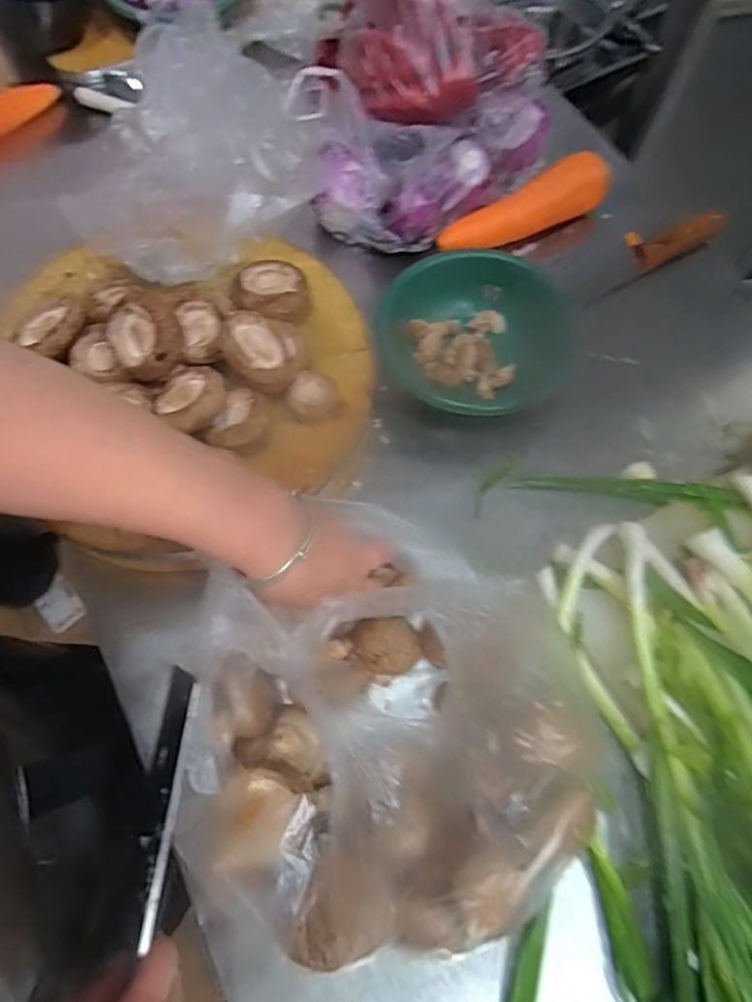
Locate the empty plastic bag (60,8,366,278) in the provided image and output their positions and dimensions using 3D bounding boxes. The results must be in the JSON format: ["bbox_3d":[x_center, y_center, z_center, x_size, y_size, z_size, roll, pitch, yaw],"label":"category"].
[{"bbox_3d":[-0.172,-0.337,0.558,0.258,0.106,0.231,16,69,5],"label":"empty plastic bag"}]

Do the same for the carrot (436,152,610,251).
[{"bbox_3d":[0.165,-0.343,0.661,0.212,0.047,0.055,-21,70,-9],"label":"carrot"}]

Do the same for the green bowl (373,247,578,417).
[{"bbox_3d":[0.112,-0.179,0.610,0.198,0.061,0.201,-36,73,-14],"label":"green bowl"}]

